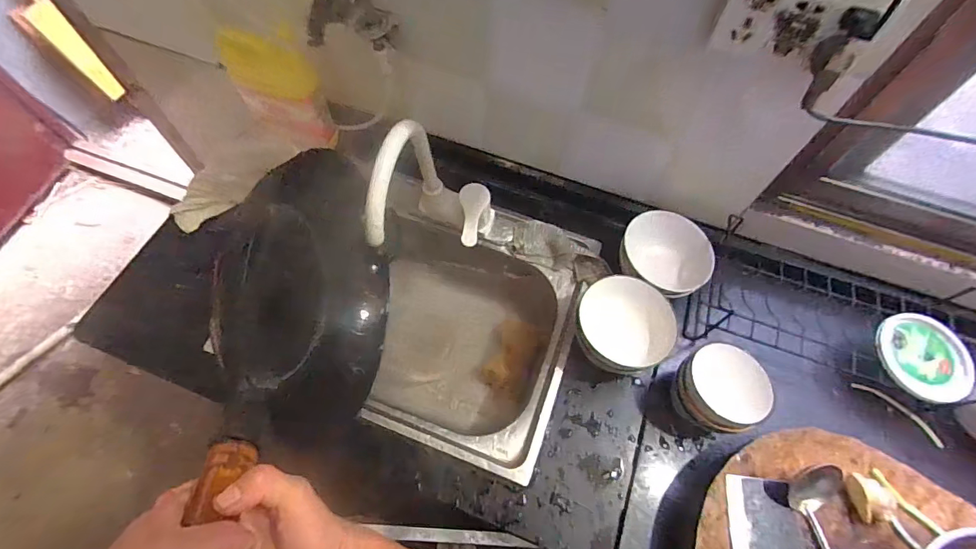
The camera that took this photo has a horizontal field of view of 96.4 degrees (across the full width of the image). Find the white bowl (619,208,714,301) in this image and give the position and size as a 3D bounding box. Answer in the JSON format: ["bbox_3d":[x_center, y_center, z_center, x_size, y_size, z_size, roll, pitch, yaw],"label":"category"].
[{"bbox_3d":[0.281,-0.029,0.689,0.143,0.067,0.113,14,63,5],"label":"white bowl"}]

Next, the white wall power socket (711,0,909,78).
[{"bbox_3d":[0.309,-0.246,0.429,0.146,0.089,0.035,23,64,10],"label":"white wall power socket"}]

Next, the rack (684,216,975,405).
[{"bbox_3d":[0.514,0.060,0.662,0.371,0.121,0.164,20,64,8],"label":"rack"}]

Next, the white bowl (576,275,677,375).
[{"bbox_3d":[0.201,0.077,0.654,0.140,0.079,0.126,2,63,-1],"label":"white bowl"}]

